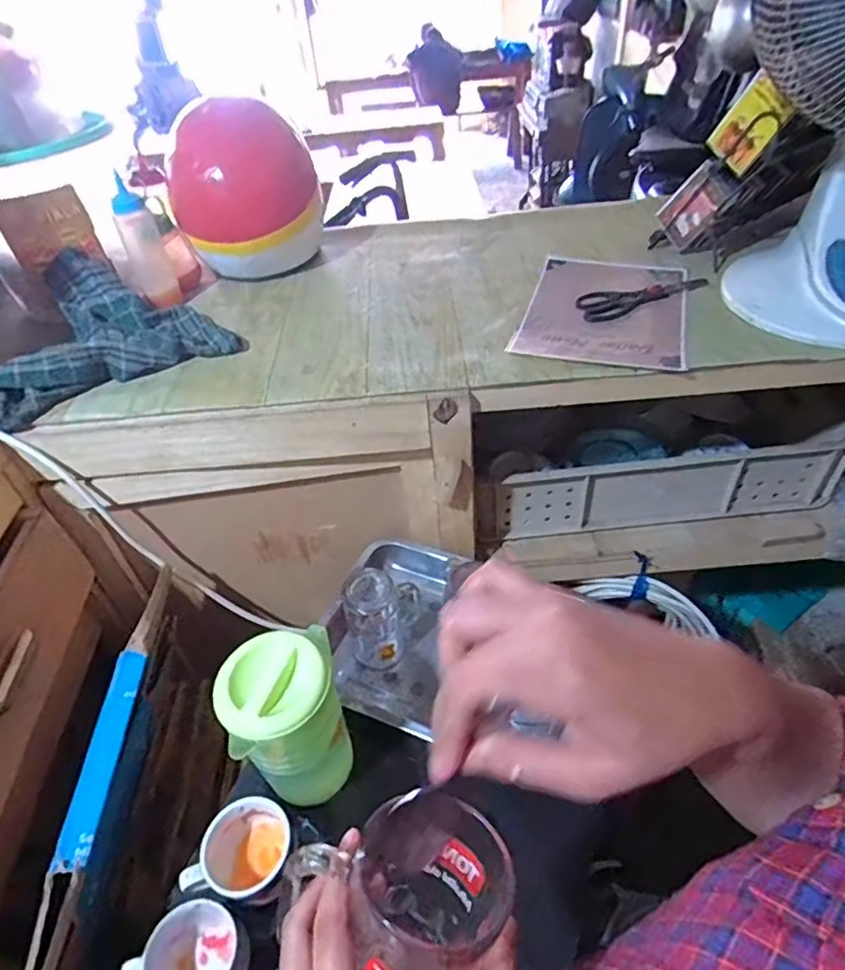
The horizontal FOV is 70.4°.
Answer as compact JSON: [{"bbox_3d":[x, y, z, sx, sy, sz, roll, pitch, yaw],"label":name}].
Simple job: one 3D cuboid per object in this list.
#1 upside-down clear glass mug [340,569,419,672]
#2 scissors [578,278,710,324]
[{"bbox_3d":[-0.050,0.168,0.783,0.089,0.138,0.081,-8,45,-4],"label":"upside-down clear glass mug"},{"bbox_3d":[0.319,-0.277,0.864,0.214,0.008,0.061,-19,47,-14],"label":"scissors"}]

